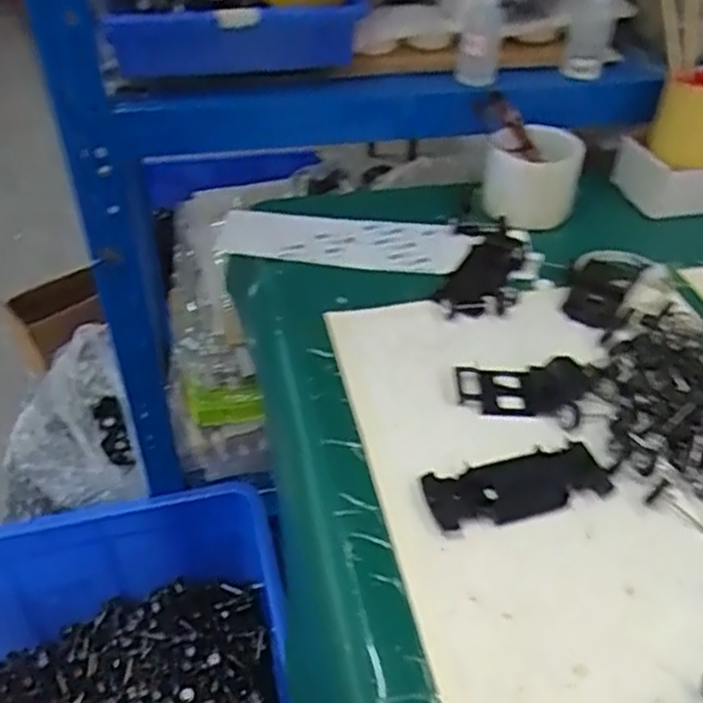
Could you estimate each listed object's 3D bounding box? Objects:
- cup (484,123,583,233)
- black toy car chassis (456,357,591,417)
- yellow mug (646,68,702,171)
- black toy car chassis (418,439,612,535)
[{"bbox_3d":[0.182,-0.178,0.723,0.092,0.085,0.082,9,42,8],"label":"cup"},{"bbox_3d":[0.131,0.027,0.541,0.099,0.012,0.049,-1,42,-3],"label":"black toy car chassis"},{"bbox_3d":[0.368,-0.240,0.740,0.106,0.076,0.070,-18,46,-21],"label":"yellow mug"},{"bbox_3d":[0.110,0.089,0.477,0.124,0.011,0.047,-11,44,-14],"label":"black toy car chassis"}]

